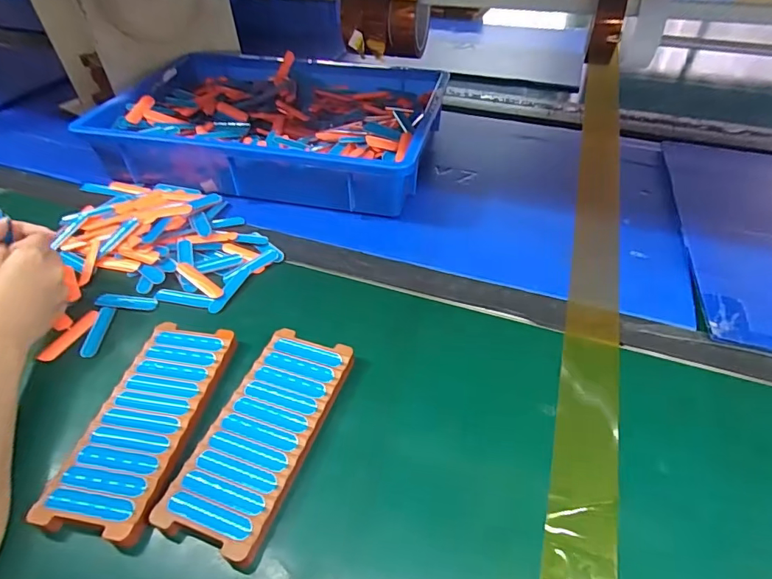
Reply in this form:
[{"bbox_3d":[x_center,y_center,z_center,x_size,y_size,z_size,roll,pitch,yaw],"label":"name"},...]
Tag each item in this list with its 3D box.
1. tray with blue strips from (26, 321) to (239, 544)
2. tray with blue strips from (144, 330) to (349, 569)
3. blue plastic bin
[{"bbox_3d":[-0.186,0.100,0.369,0.076,0.017,0.172,6,45,6],"label":"tray with blue strips"},{"bbox_3d":[-0.091,0.107,0.360,0.075,0.014,0.171,14,47,15],"label":"tray with blue strips"},{"bbox_3d":[-0.152,-0.241,0.670,0.434,0.075,0.303,9,46,10],"label":"blue plastic bin"}]

